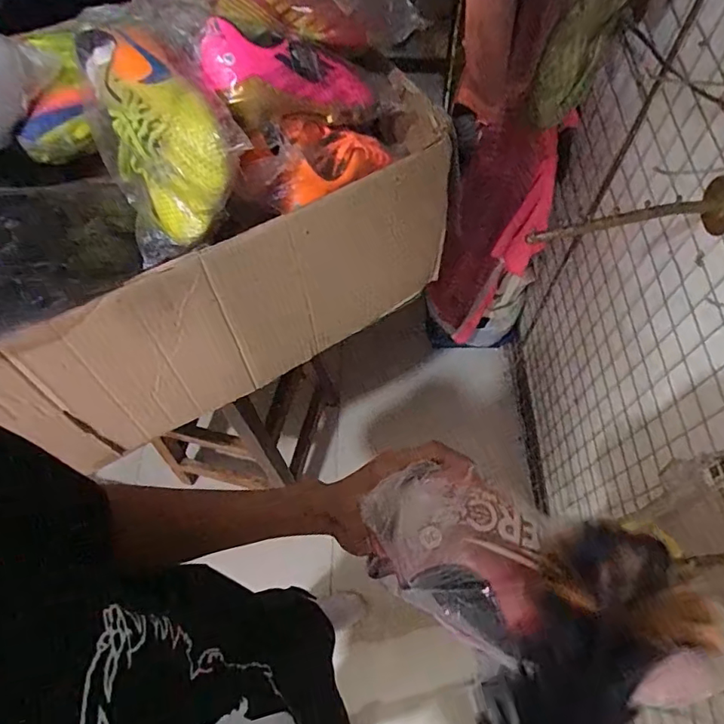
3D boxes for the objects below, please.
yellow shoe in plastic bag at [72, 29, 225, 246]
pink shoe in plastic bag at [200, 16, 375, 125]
[{"bbox_3d":[-0.224,-0.251,0.572,0.094,0.116,0.253,-28,65,-12],"label":"yellow shoe in plastic bag"},{"bbox_3d":[-0.077,-0.329,0.613,0.218,0.063,0.079,-12,58,-38],"label":"pink shoe in plastic bag"}]

